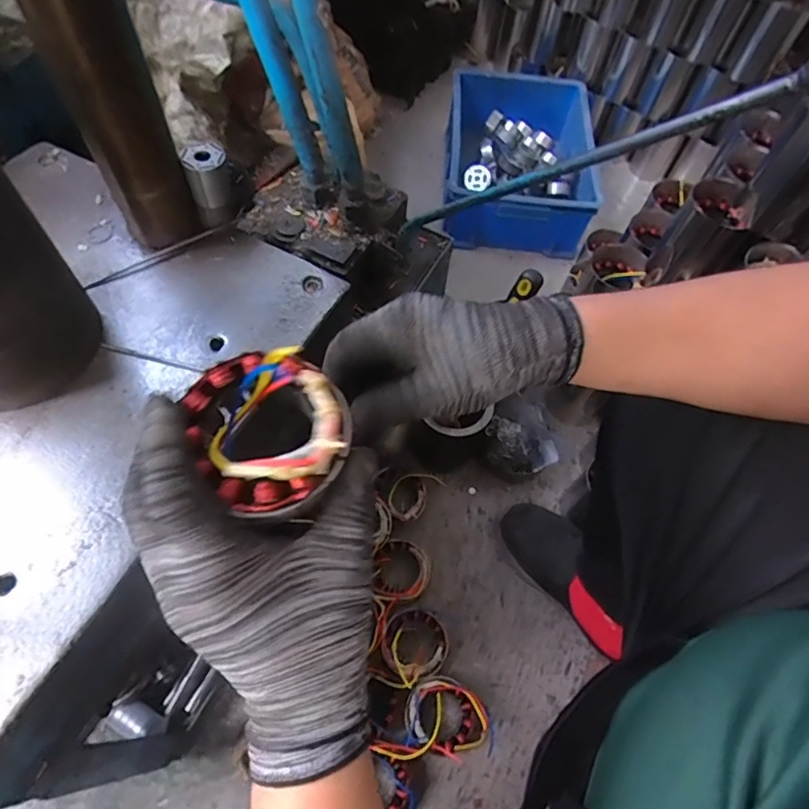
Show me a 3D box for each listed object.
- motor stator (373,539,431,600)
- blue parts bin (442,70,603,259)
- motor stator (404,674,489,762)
[{"bbox_3d":[-0.004,0.235,0.782,0.080,0.028,0.088,-15,63,-12],"label":"motor stator"},{"bbox_3d":[0.244,-0.536,1.190,0.304,0.138,0.422,7,61,0],"label":"blue parts bin"},{"bbox_3d":[0.054,0.402,0.702,0.103,0.063,0.081,27,63,11],"label":"motor stator"}]

